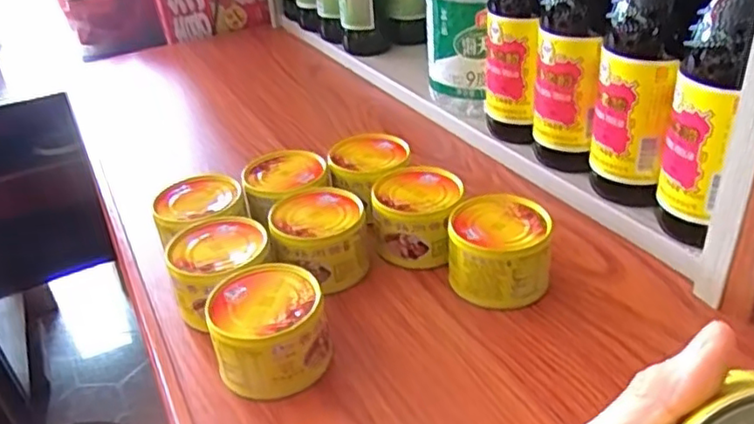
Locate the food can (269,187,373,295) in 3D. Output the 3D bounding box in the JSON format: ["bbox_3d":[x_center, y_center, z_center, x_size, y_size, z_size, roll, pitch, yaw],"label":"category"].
[{"bbox_3d":[-0.042,0.022,0.478,0.067,0.052,0.077,-11,33,-10],"label":"food can"}]

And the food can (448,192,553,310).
[{"bbox_3d":[0.086,0.029,0.448,0.068,0.052,0.071,1,33,9],"label":"food can"}]

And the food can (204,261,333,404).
[{"bbox_3d":[-0.067,0.074,0.397,0.068,0.053,0.070,-3,33,2],"label":"food can"}]

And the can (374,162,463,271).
[{"bbox_3d":[0.033,0.005,0.506,0.065,0.053,0.074,3,34,11],"label":"can"}]

